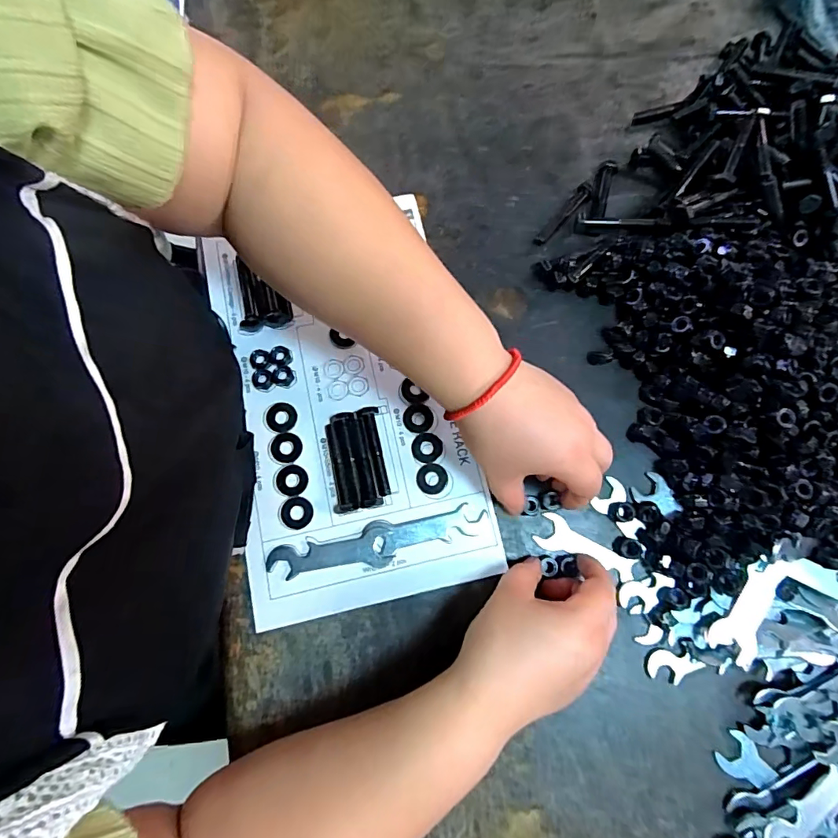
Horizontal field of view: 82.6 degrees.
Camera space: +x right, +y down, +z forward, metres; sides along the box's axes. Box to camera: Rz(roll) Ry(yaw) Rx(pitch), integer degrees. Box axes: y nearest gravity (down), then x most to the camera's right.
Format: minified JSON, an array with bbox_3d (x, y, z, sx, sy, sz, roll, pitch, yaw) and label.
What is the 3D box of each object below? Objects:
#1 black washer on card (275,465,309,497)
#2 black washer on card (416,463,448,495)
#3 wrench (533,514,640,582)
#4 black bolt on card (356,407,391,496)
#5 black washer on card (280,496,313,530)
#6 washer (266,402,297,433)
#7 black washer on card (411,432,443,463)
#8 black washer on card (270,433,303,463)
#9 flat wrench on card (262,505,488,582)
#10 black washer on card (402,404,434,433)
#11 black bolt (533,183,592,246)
[{"bbox_3d":[-0.099,0.048,0.371,0.025,0.004,0.024,5,78,0],"label":"black washer on card"},{"bbox_3d":[0.010,0.047,0.375,0.025,0.004,0.023,0,78,-1],"label":"black washer on card"},{"bbox_3d":[0.129,0.102,0.372,0.077,0.004,0.026,28,79,4],"label":"wrench"},{"bbox_3d":[-0.034,0.026,0.374,0.015,0.013,0.069,-12,79,-4],"label":"black bolt on card"},{"bbox_3d":[-0.094,0.072,0.365,0.024,0.004,0.024,5,78,0],"label":"black washer on card"},{"bbox_3d":[-0.111,-0.001,0.382,0.024,0.004,0.024,6,78,0],"label":"washer"},{"bbox_3d":[0.007,0.023,0.381,0.024,0.004,0.024,6,78,0],"label":"black washer on card"},{"bbox_3d":[-0.105,0.023,0.377,0.024,0.004,0.023,3,78,-1],"label":"black washer on card"},{"bbox_3d":[-0.031,0.095,0.362,0.163,0.006,0.029,-14,79,-4],"label":"flat wrench on card"},{"bbox_3d":[-0.001,-0.001,0.385,0.024,0.004,0.023,7,78,0],"label":"black washer on card"},{"bbox_3d":[0.131,-0.183,0.429,0.013,0.007,0.075,39,80,6],"label":"black bolt"}]

